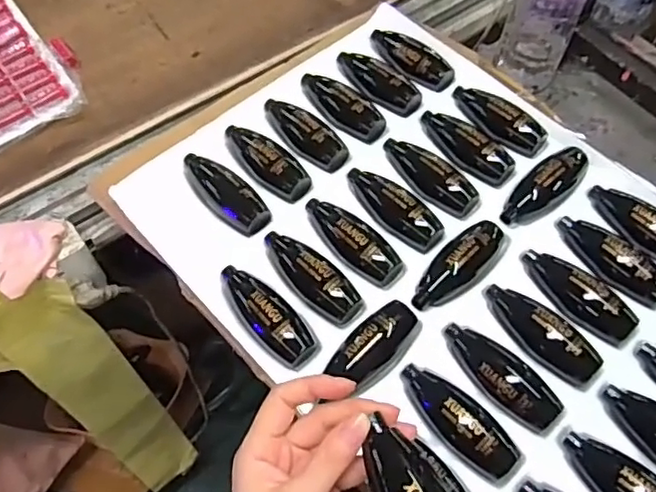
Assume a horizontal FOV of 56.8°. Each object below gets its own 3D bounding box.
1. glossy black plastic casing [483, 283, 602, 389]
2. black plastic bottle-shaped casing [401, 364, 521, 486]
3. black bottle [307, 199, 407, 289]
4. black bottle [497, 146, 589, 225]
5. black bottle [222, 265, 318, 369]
[{"bbox_3d":[0.168,0.065,0.474,0.101,0.018,0.039,40,67,18],"label":"glossy black plastic casing"},{"bbox_3d":[0.097,0.125,0.445,0.037,0.020,0.101,-36,68,-20],"label":"black plastic bottle-shaped casing"},{"bbox_3d":[0.022,-0.010,0.519,0.042,0.023,0.104,-38,69,-20],"label":"black bottle"},{"bbox_3d":[0.194,-0.055,0.544,0.039,0.027,0.101,41,67,19],"label":"black bottle"},{"bbox_3d":[-0.050,0.050,0.488,0.039,0.022,0.099,-37,68,-20],"label":"black bottle"}]

